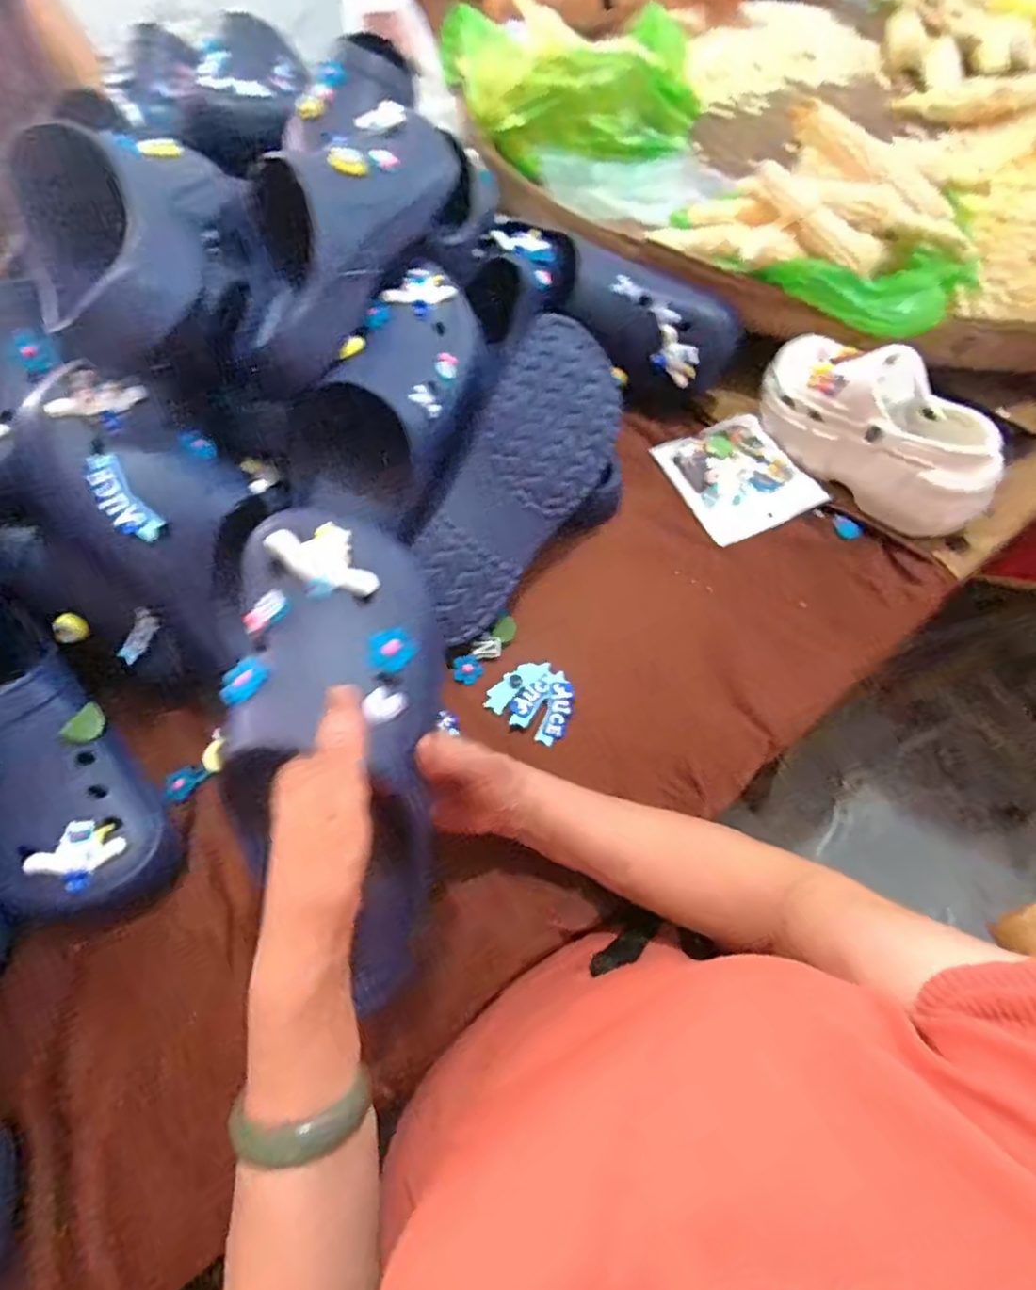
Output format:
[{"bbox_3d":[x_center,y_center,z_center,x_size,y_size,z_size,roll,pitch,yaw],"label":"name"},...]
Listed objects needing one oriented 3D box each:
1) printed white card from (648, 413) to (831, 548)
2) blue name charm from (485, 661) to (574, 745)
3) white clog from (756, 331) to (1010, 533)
[{"bbox_3d":[0.217,-0.174,0.654,0.110,0.022,0.143,-21,59,-10],"label":"printed white card"},{"bbox_3d":[0.015,0.042,0.537,0.071,0.009,0.060,28,63,19],"label":"blue name charm"},{"bbox_3d":[0.325,-0.206,0.605,0.072,0.104,0.234,-27,60,-13],"label":"white clog"}]

